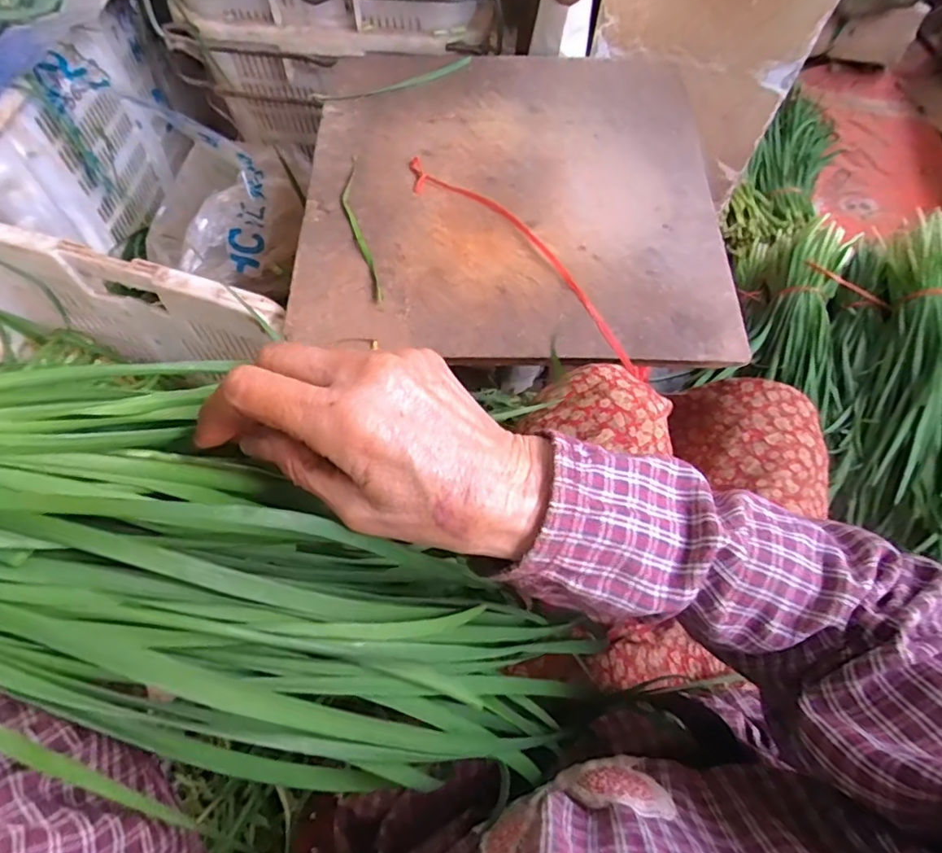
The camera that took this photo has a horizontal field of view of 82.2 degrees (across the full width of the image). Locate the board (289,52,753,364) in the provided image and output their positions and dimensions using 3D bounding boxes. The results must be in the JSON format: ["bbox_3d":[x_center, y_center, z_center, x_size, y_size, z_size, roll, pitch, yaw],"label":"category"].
[{"bbox_3d":[0.045,-0.258,0.575,0.420,0.012,0.430,1,65,0],"label":"board"}]

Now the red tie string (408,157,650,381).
[{"bbox_3d":[0.054,-0.172,0.532,0.049,0.008,0.335,-40,72,-17],"label":"red tie string"}]

